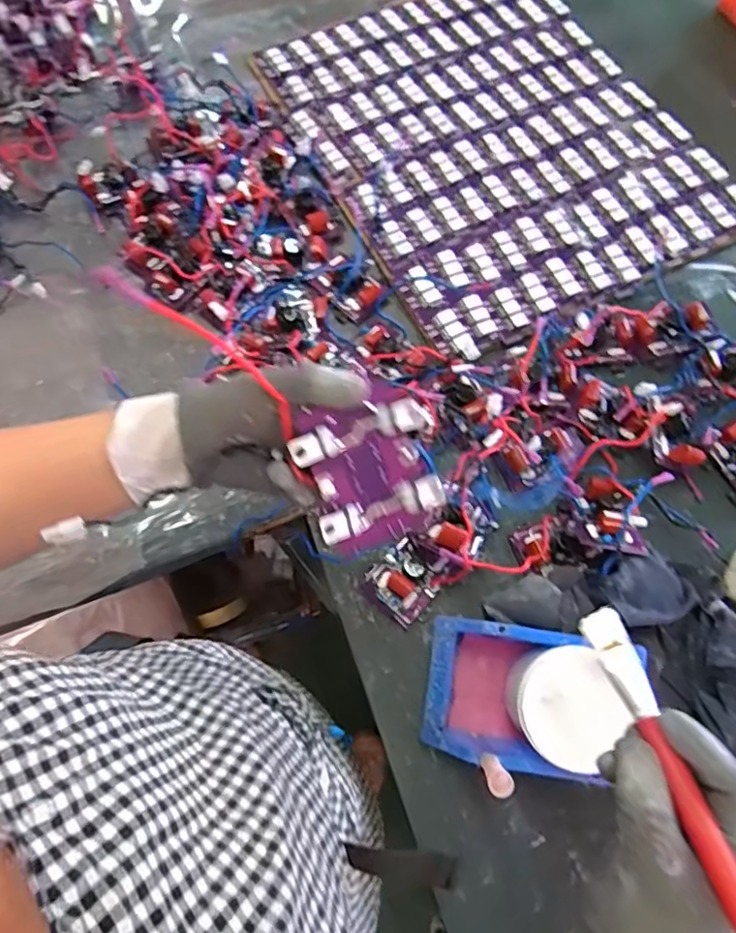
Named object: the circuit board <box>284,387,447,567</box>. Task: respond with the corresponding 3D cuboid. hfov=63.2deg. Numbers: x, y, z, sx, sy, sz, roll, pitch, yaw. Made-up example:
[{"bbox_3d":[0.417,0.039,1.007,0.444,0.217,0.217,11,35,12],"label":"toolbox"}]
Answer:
[{"bbox_3d":[0.002,0.005,0.369,0.082,0.017,0.094,-22,104,-15],"label":"circuit board"}]

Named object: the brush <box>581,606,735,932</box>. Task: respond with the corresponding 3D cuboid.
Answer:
[{"bbox_3d":[0.169,0.192,0.282,0.022,0.014,0.274,-12,48,-2],"label":"brush"}]

